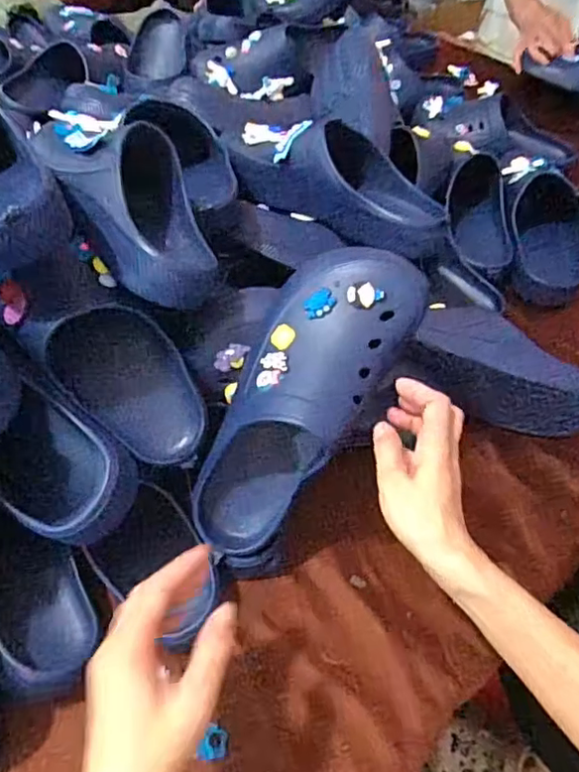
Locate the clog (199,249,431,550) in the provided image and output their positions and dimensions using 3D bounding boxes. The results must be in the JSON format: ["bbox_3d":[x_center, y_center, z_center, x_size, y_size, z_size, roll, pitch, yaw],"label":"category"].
[{"bbox_3d":[0.004,0.015,0.507,0.116,0.280,0.090,43,25,28],"label":"clog"}]

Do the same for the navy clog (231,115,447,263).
[{"bbox_3d":[0.053,-0.235,0.650,0.263,0.091,0.101,20,53,14],"label":"navy clog"}]

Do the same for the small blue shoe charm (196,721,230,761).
[{"bbox_3d":[-0.059,0.281,0.473,0.022,0.005,0.024,-2,51,-3],"label":"small blue shoe charm"}]

